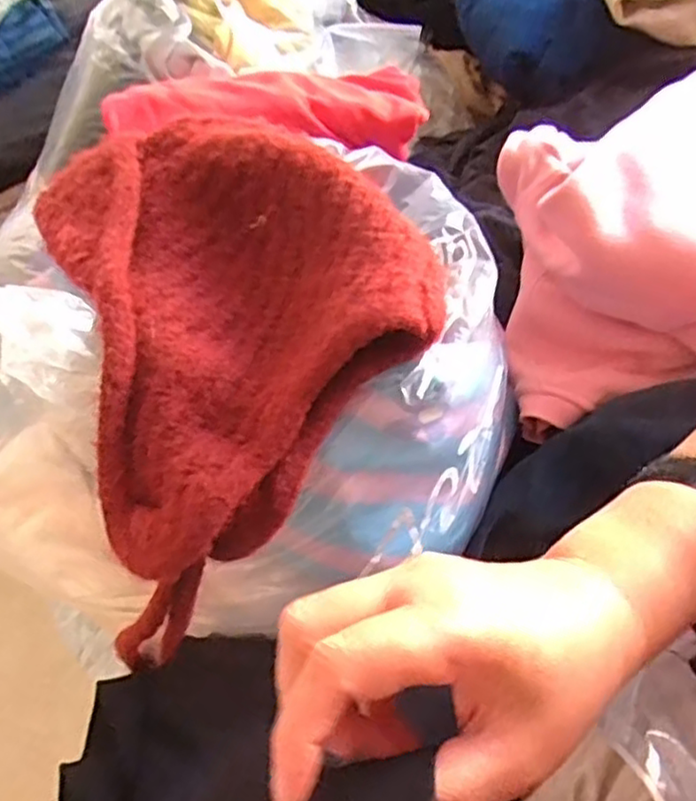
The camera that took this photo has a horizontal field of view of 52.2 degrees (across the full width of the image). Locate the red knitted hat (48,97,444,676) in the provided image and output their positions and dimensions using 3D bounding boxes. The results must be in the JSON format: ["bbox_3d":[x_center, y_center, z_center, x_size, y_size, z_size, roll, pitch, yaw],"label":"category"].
[{"bbox_3d":[-0.097,-0.035,0.439,0.243,0.152,0.238,-38,60,-20],"label":"red knitted hat"}]

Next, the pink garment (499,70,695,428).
[{"bbox_3d":[0.275,-0.134,0.517,0.351,0.157,0.193,-24,56,-12],"label":"pink garment"}]

